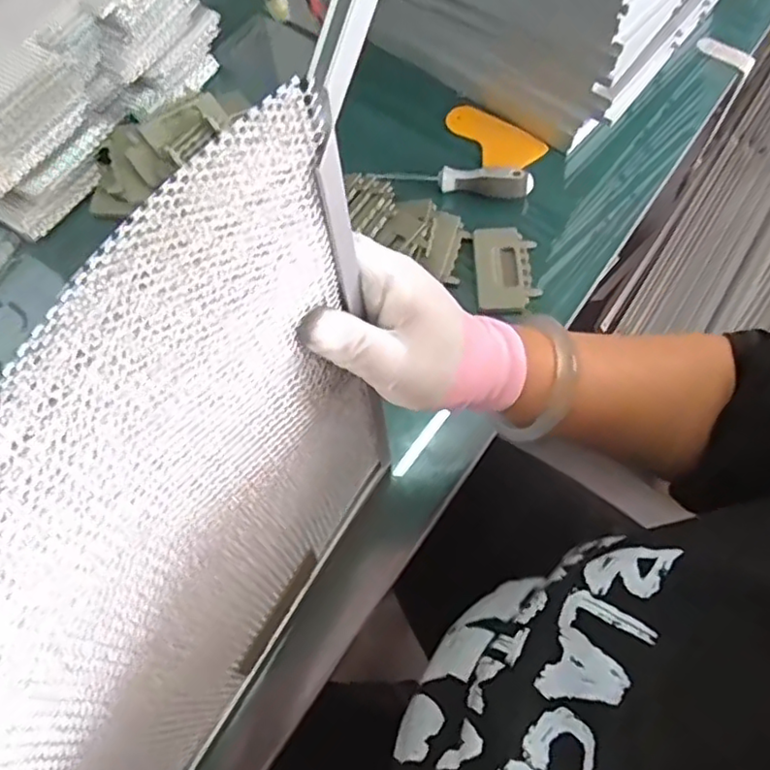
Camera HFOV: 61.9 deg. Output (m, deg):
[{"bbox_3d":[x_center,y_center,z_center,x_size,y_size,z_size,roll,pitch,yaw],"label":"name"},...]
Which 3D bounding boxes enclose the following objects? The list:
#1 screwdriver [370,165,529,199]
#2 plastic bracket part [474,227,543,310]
[{"bbox_3d":[0.064,-0.198,0.613,0.151,0.025,0.020,10,67,8],"label":"screwdriver"},{"bbox_3d":[0.111,-0.105,0.583,0.054,0.007,0.087,-2,65,2],"label":"plastic bracket part"}]

